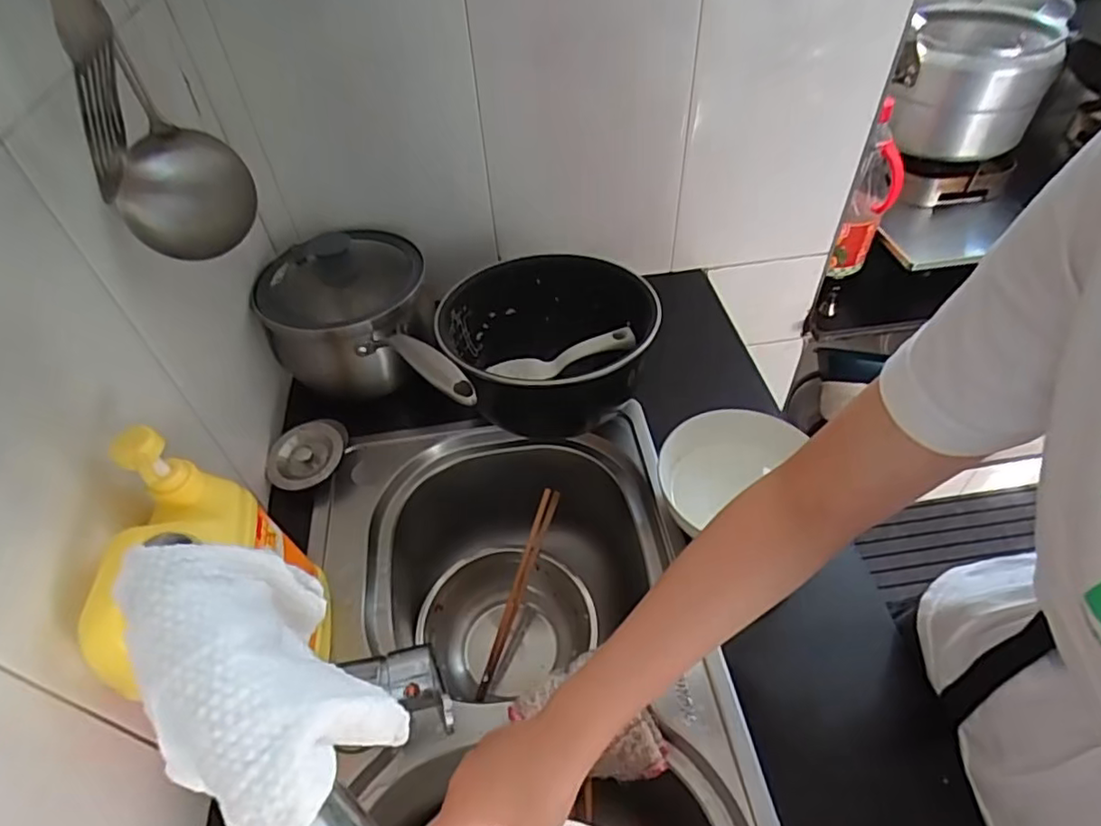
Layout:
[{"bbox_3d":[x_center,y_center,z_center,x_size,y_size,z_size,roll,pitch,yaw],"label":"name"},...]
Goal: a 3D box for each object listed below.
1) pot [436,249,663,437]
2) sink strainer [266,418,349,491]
[{"bbox_3d":[-0.004,-0.071,0.691,0.223,0.115,0.213,-2,48,2],"label":"pot"},{"bbox_3d":[-0.259,0.043,0.662,0.067,0.026,0.085,6,48,9],"label":"sink strainer"}]

